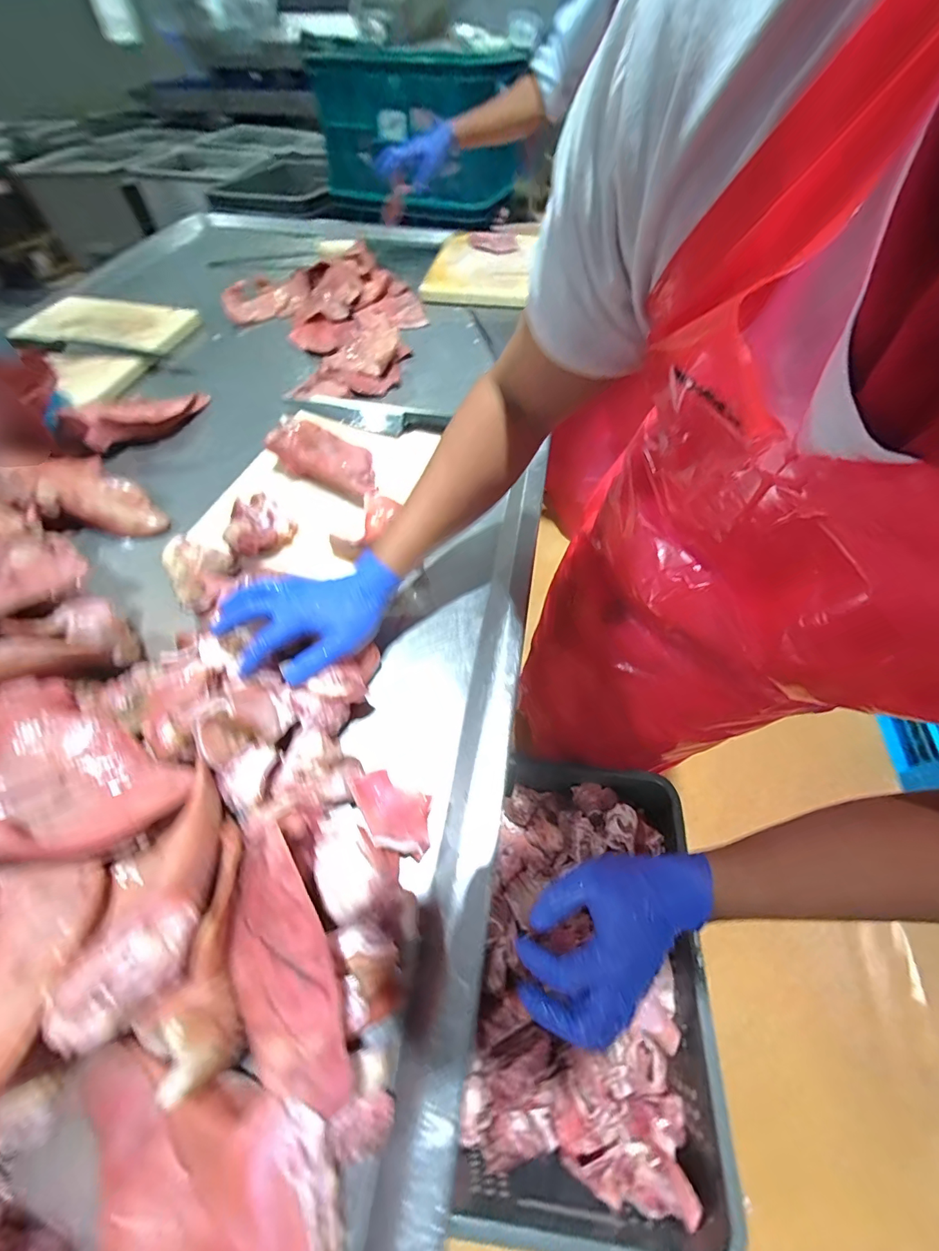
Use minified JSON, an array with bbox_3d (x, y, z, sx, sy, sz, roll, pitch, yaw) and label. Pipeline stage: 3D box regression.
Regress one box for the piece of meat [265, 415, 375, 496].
[{"bbox_3d":[-0.199,-0.243,0.606,0.197,0.046,0.080,28,60,18],"label":"piece of meat"}]

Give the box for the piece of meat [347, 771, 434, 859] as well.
[{"bbox_3d":[-0.068,0.161,0.364,0.078,0.040,0.050,20,58,13],"label":"piece of meat"}]

